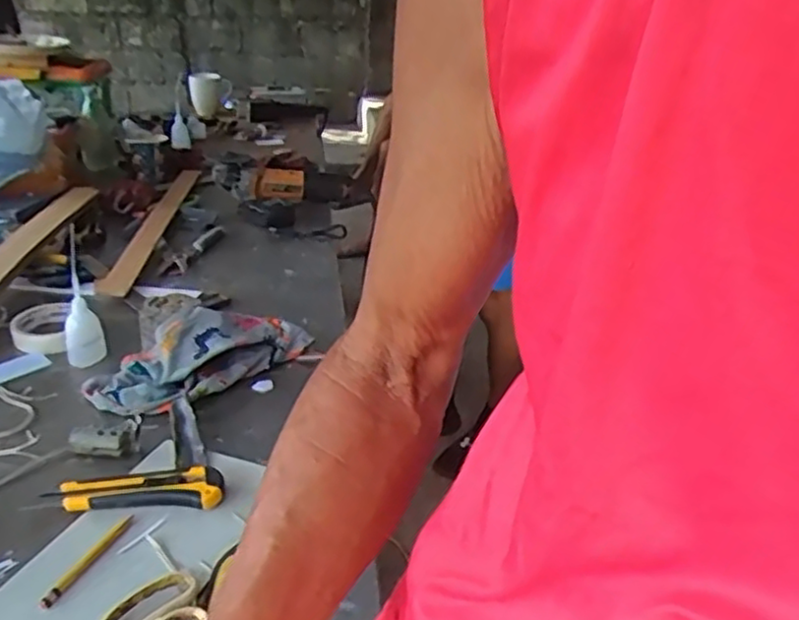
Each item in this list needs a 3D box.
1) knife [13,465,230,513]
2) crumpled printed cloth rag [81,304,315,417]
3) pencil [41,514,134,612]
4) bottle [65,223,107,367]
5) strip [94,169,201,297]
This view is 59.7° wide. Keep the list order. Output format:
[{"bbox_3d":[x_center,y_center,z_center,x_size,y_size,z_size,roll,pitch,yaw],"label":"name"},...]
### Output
[{"bbox_3d":[-0.231,0.161,0.599,0.151,0.024,0.039,-2,27,-11],"label":"knife"},{"bbox_3d":[-0.221,0.046,0.790,0.247,0.070,0.088,-21,36,-41],"label":"crumpled printed cloth rag"},{"bbox_3d":[-0.244,0.196,0.547,0.012,0.008,0.097,11,27,15],"label":"pencil"},{"bbox_3d":[-0.363,-0.011,0.787,0.042,0.148,0.030,-9,29,-24],"label":"bottle"},{"bbox_3d":[-0.427,-0.159,1.226,0.044,0.015,0.586,1,26,-6],"label":"strip"}]

